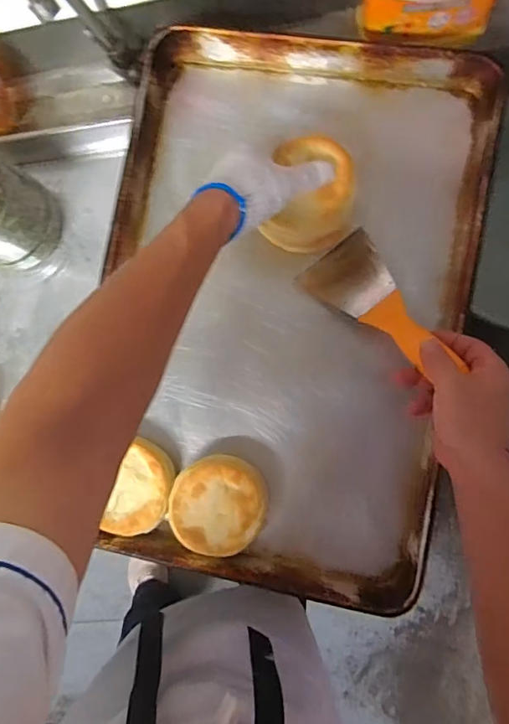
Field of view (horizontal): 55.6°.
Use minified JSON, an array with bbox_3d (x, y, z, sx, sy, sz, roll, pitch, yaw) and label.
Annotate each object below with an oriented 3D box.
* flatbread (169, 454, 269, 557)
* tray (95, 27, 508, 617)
[{"bbox_3d":[-0.040,0.159,0.542,0.107,0.042,0.104,0,87,5],"label":"flatbread"},{"bbox_3d":[0.030,-0.064,0.551,0.401,0.072,0.607,9,87,5],"label":"tray"}]

